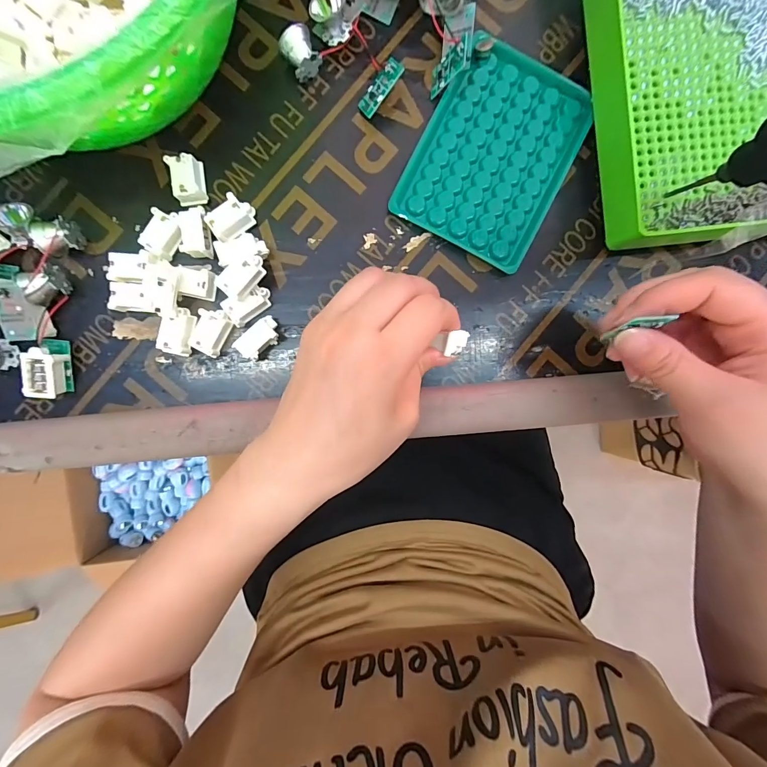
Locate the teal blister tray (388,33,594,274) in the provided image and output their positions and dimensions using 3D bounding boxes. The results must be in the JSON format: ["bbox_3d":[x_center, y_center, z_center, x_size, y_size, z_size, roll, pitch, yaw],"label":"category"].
[{"bbox_3d":[0.073,-0.152,0.242,0.096,0.010,0.130,25,90,-3],"label":"teal blister tray"}]

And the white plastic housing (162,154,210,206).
[{"bbox_3d":[-0.122,-0.127,0.230,0.017,0.015,0.028,-8,92,-3],"label":"white plastic housing"}]

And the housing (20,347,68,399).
[{"bbox_3d":[-0.207,-0.006,0.224,0.017,0.020,0.029,6,91,-3],"label":"housing"}]

